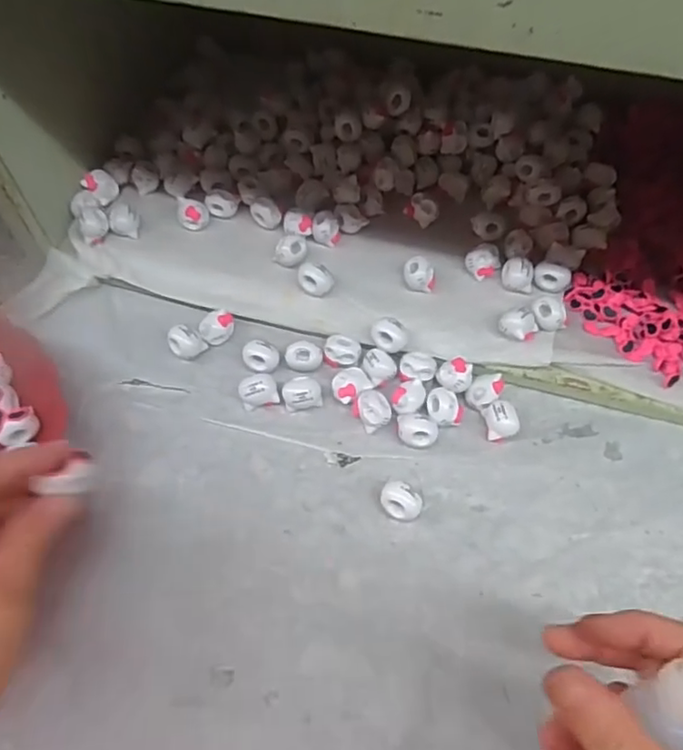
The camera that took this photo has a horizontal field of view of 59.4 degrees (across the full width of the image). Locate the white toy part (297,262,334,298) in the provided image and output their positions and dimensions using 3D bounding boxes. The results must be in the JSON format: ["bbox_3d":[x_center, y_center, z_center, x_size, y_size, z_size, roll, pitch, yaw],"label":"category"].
[{"bbox_3d":[-0.018,-0.068,0.436,0.024,0.020,0.018,-6,58,-4],"label":"white toy part"}]

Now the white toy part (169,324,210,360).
[{"bbox_3d":[-0.112,-0.022,0.430,0.022,0.023,0.021,0,58,0],"label":"white toy part"}]

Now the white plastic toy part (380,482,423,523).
[{"bbox_3d":[0.036,0.077,0.365,0.024,0.020,0.022,0,58,0],"label":"white plastic toy part"}]

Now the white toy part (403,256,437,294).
[{"bbox_3d":[0.057,-0.071,0.437,0.024,0.021,0.020,7,58,4],"label":"white toy part"}]

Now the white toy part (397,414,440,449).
[{"bbox_3d":[0.050,0.037,0.390,0.026,0.018,0.019,-4,58,-3],"label":"white toy part"}]

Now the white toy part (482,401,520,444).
[{"bbox_3d":[0.105,0.030,0.393,0.019,0.016,0.024,-8,59,-5],"label":"white toy part"}]

